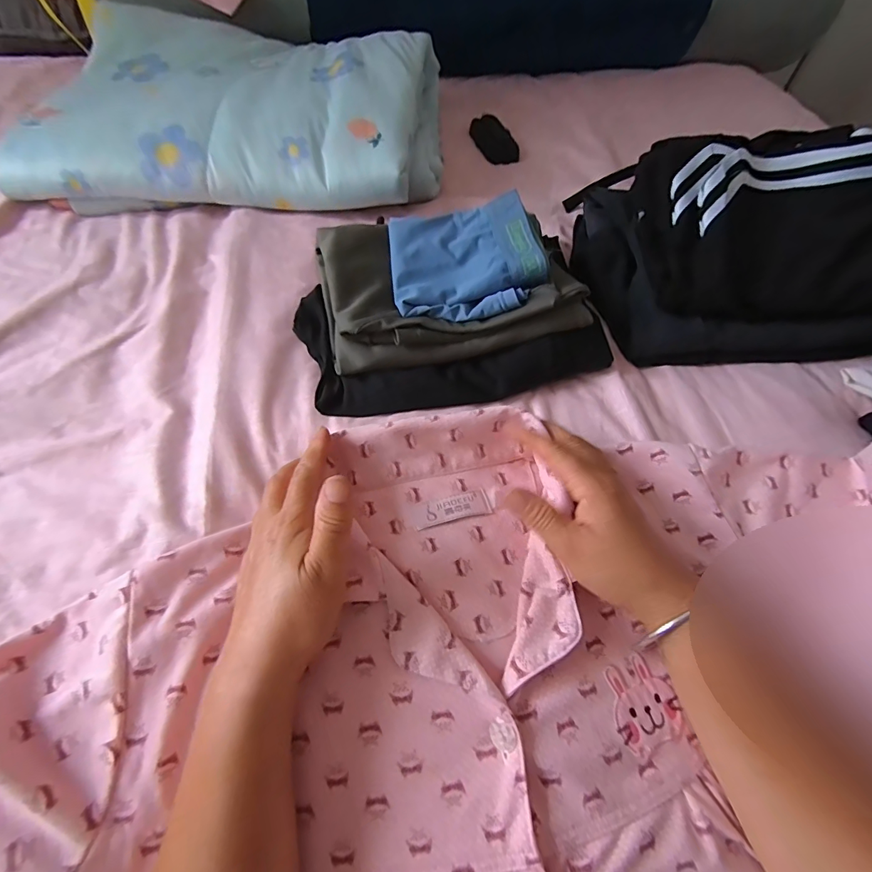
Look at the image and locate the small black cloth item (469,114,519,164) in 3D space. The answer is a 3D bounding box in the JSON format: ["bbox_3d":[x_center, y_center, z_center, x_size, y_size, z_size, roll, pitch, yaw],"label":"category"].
[{"bbox_3d":[0.091,-0.466,0.665,0.055,0.023,0.106,-11,60,-9],"label":"small black cloth item"}]

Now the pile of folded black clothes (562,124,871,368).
[{"bbox_3d":[0.324,-0.209,0.431,0.324,0.116,0.260,4,58,1],"label":"pile of folded black clothes"}]

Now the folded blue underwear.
[{"bbox_3d":[0.029,-0.167,0.398,0.140,0.039,0.127,-4,59,-5],"label":"folded blue underwear"}]

